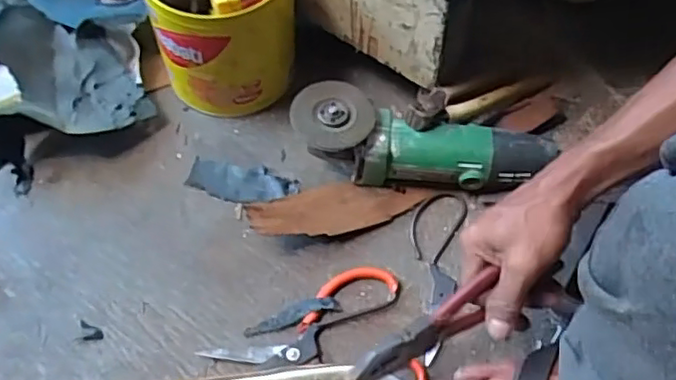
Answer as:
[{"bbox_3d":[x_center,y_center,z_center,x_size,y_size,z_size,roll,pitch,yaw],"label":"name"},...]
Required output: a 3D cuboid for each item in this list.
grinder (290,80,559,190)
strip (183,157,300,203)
[{"bbox_3d":[0.076,-0.046,0.647,0.242,0.086,0.071,7,60,2],"label":"grinder"},{"bbox_3d":[-0.101,-0.008,0.668,0.114,0.006,0.043,9,60,3],"label":"strip"}]

